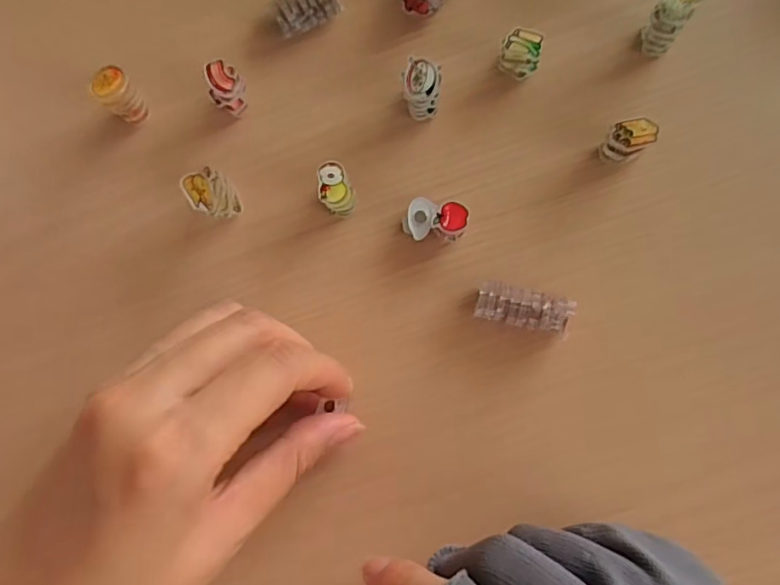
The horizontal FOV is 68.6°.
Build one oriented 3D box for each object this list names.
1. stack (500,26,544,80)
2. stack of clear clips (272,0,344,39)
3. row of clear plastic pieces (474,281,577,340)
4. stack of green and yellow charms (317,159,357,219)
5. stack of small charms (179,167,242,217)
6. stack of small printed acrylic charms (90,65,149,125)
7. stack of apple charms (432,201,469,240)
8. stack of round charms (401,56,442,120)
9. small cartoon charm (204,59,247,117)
[{"bbox_3d":[0.051,-0.094,0.224,0.015,0.015,0.012,11,83,6],"label":"stack"},{"bbox_3d":[-0.034,-0.117,0.237,0.027,0.009,0.015,-30,81,0],"label":"stack of clear clips"},{"bbox_3d":[0.049,0.006,0.211,0.033,0.015,0.014,15,84,6],"label":"row of clear plastic pieces"},{"bbox_3d":[-0.021,-0.039,0.221,0.012,0.019,0.018,-25,81,1],"label":"stack of green and yellow charms"},{"bbox_3d":[-0.068,-0.038,0.222,0.016,0.023,0.016,34,86,8],"label":"stack of small charms"},{"bbox_3d":[-0.107,-0.078,0.229,0.014,0.026,0.011,-45,81,-2],"label":"stack of small printed acrylic charms"},{"bbox_3d":[0.023,-0.026,0.217,0.012,0.013,0.013,15,84,6],"label":"stack of apple charms"},{"bbox_3d":[0.012,-0.078,0.221,0.014,0.022,0.015,-8,82,4],"label":"stack of round charms"},{"bbox_3d":[-0.065,-0.082,0.230,0.011,0.019,0.015,-9,82,3],"label":"small cartoon charm"}]

